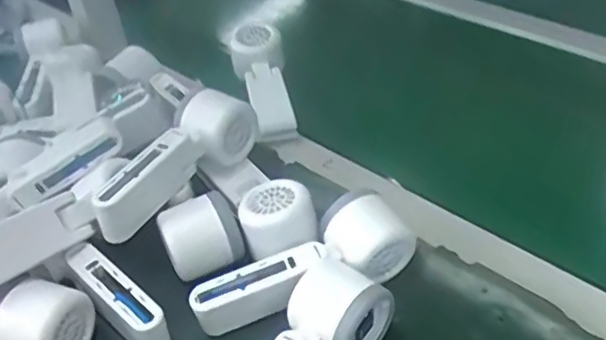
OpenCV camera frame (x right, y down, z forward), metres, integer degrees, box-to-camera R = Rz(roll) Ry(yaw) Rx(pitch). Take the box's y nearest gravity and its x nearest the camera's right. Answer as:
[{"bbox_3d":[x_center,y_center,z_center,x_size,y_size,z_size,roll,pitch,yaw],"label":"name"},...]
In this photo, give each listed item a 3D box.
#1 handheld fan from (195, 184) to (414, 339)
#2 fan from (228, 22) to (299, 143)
[{"bbox_3d":[0.002,0.074,0.449,0.163,0.048,0.055,-24,45,-20],"label":"handheld fan"},{"bbox_3d":[-0.040,-0.092,0.639,0.054,0.042,0.175,-10,42,-5],"label":"fan"}]

